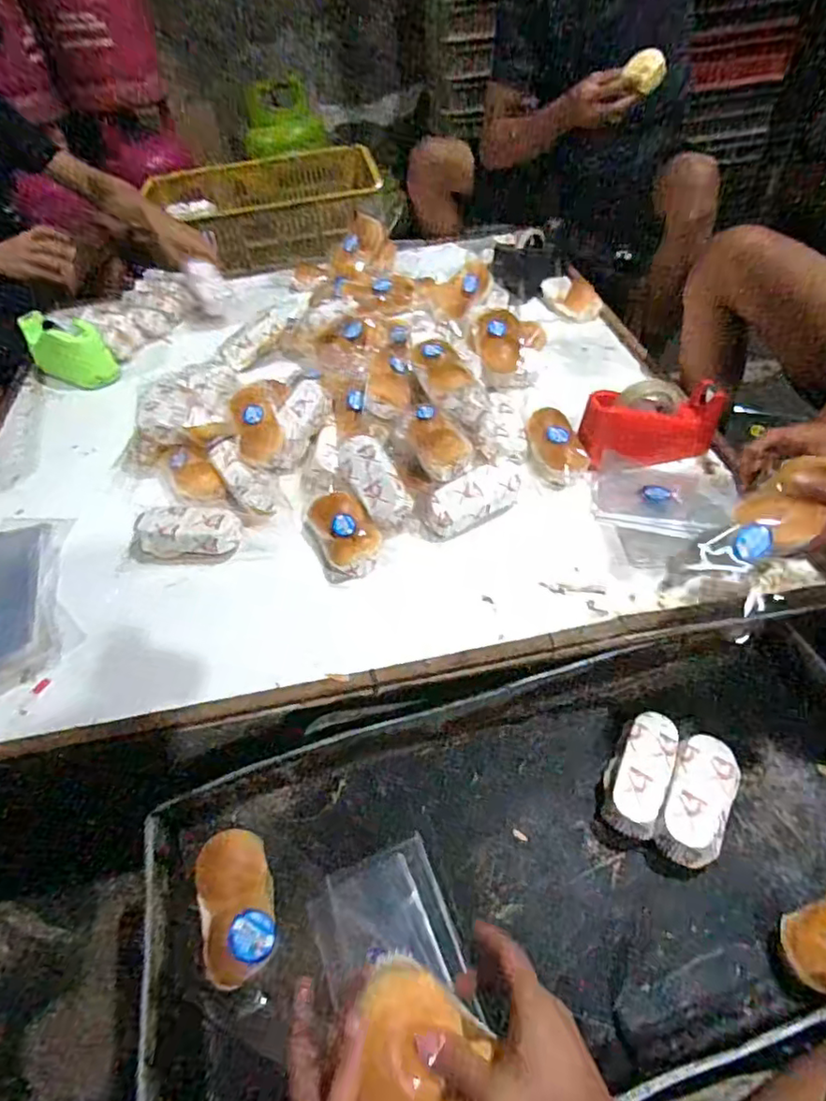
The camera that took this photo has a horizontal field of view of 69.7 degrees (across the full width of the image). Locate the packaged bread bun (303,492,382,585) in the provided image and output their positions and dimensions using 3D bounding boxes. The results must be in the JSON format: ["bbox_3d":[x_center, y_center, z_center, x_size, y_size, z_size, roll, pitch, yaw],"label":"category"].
[{"bbox_3d":[-0.097,-0.026,0.805,0.088,0.050,0.134,-23,49,-14],"label":"packaged bread bun"}]

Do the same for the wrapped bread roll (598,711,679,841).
[{"bbox_3d":[0.259,0.255,0.683,0.065,0.041,0.143,19,53,23],"label":"wrapped bread roll"}]

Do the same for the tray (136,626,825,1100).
[{"bbox_3d":[0.140,0.328,0.637,0.838,0.082,0.400,-16,48,-8],"label":"tray"}]

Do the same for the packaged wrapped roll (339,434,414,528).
[{"bbox_3d":[-0.057,-0.100,0.828,0.067,0.040,0.154,-24,67,-14],"label":"packaged wrapped roll"}]

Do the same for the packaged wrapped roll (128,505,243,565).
[{"bbox_3d":[-0.324,-0.024,0.828,0.156,0.049,0.073,1,48,8],"label":"packaged wrapped roll"}]

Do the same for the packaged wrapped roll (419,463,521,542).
[{"bbox_3d":[0.084,-0.073,0.817,0.162,0.046,0.060,-34,52,-22],"label":"packaged wrapped roll"}]

